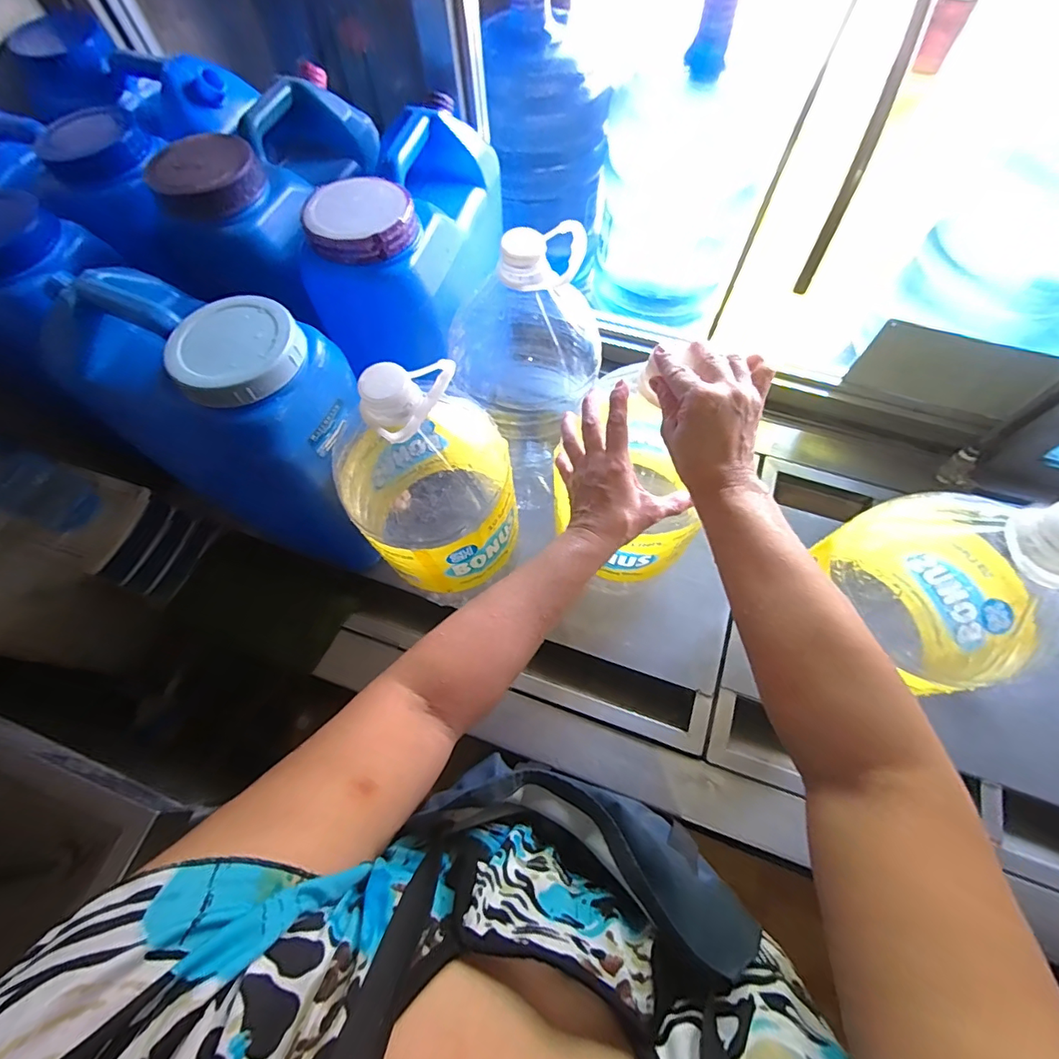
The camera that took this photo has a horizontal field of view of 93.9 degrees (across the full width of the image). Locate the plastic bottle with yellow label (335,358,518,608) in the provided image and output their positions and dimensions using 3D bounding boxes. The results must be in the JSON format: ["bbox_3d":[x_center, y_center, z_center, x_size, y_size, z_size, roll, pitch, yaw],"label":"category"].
[{"bbox_3d":[-0.126,-0.062,0.556,0.199,0.293,0.177,22,68,12],"label":"plastic bottle with yellow label"}]

